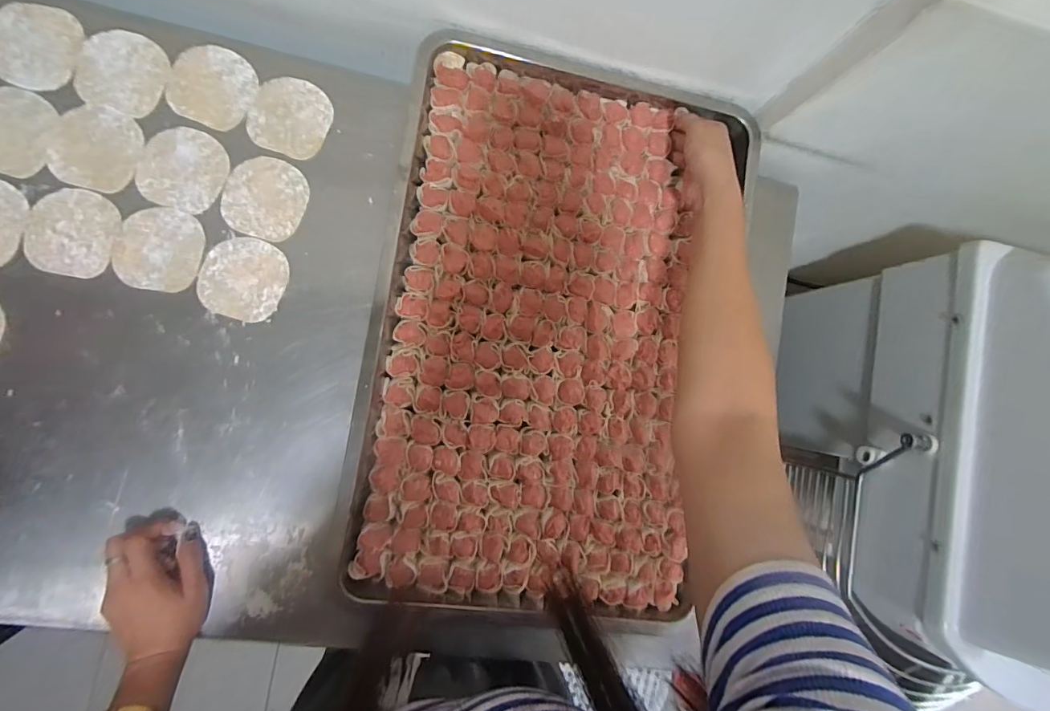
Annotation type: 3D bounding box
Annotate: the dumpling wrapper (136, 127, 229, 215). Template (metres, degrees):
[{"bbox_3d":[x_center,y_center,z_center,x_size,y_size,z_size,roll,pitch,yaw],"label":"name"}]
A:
[{"bbox_3d":[-0.350,-0.192,0.478,0.080,0.005,0.083,0,89,-10],"label":"dumpling wrapper"}]

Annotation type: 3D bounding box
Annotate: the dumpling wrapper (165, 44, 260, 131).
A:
[{"bbox_3d":[-0.328,-0.283,0.487,0.080,0.004,0.082,0,88,-9],"label":"dumpling wrapper"}]

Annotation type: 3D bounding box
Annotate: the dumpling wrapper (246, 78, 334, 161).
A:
[{"bbox_3d":[-0.250,-0.255,0.497,0.080,0.004,0.082,0,87,-8],"label":"dumpling wrapper"}]

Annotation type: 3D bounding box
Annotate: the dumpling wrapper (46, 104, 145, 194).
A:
[{"bbox_3d":[-0.428,-0.208,0.463,0.077,0.004,0.083,0,89,-10],"label":"dumpling wrapper"}]

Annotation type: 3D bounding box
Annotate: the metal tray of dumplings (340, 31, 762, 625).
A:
[{"bbox_3d":[0.032,-0.025,0.495,0.355,0.027,0.578,9,88,-10],"label":"metal tray of dumplings"}]

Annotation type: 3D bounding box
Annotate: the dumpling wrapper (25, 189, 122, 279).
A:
[{"bbox_3d":[-0.448,-0.122,0.458,0.077,0.005,0.085,16,84,-11],"label":"dumpling wrapper"}]

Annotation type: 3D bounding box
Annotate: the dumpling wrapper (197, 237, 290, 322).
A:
[{"bbox_3d":[-0.292,-0.080,0.480,0.082,0.004,0.083,17,86,-9],"label":"dumpling wrapper"}]

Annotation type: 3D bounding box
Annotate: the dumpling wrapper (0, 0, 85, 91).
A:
[{"bbox_3d":[-0.488,-0.309,0.463,0.077,0.004,0.085,15,87,-9],"label":"dumpling wrapper"}]

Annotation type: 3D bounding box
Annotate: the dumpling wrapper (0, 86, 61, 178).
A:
[{"bbox_3d":[-0.503,-0.220,0.450,0.077,0.006,0.082,0,89,-10],"label":"dumpling wrapper"}]

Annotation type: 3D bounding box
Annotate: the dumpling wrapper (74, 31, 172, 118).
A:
[{"bbox_3d":[-0.411,-0.290,0.471,0.079,0.004,0.080,16,87,-9],"label":"dumpling wrapper"}]

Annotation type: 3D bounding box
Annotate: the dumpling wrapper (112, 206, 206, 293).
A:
[{"bbox_3d":[-0.369,-0.108,0.468,0.077,0.004,0.083,0,89,-10],"label":"dumpling wrapper"}]

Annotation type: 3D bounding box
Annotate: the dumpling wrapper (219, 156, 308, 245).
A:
[{"bbox_3d":[-0.273,-0.166,0.487,0.078,0.005,0.084,18,86,-9],"label":"dumpling wrapper"}]

